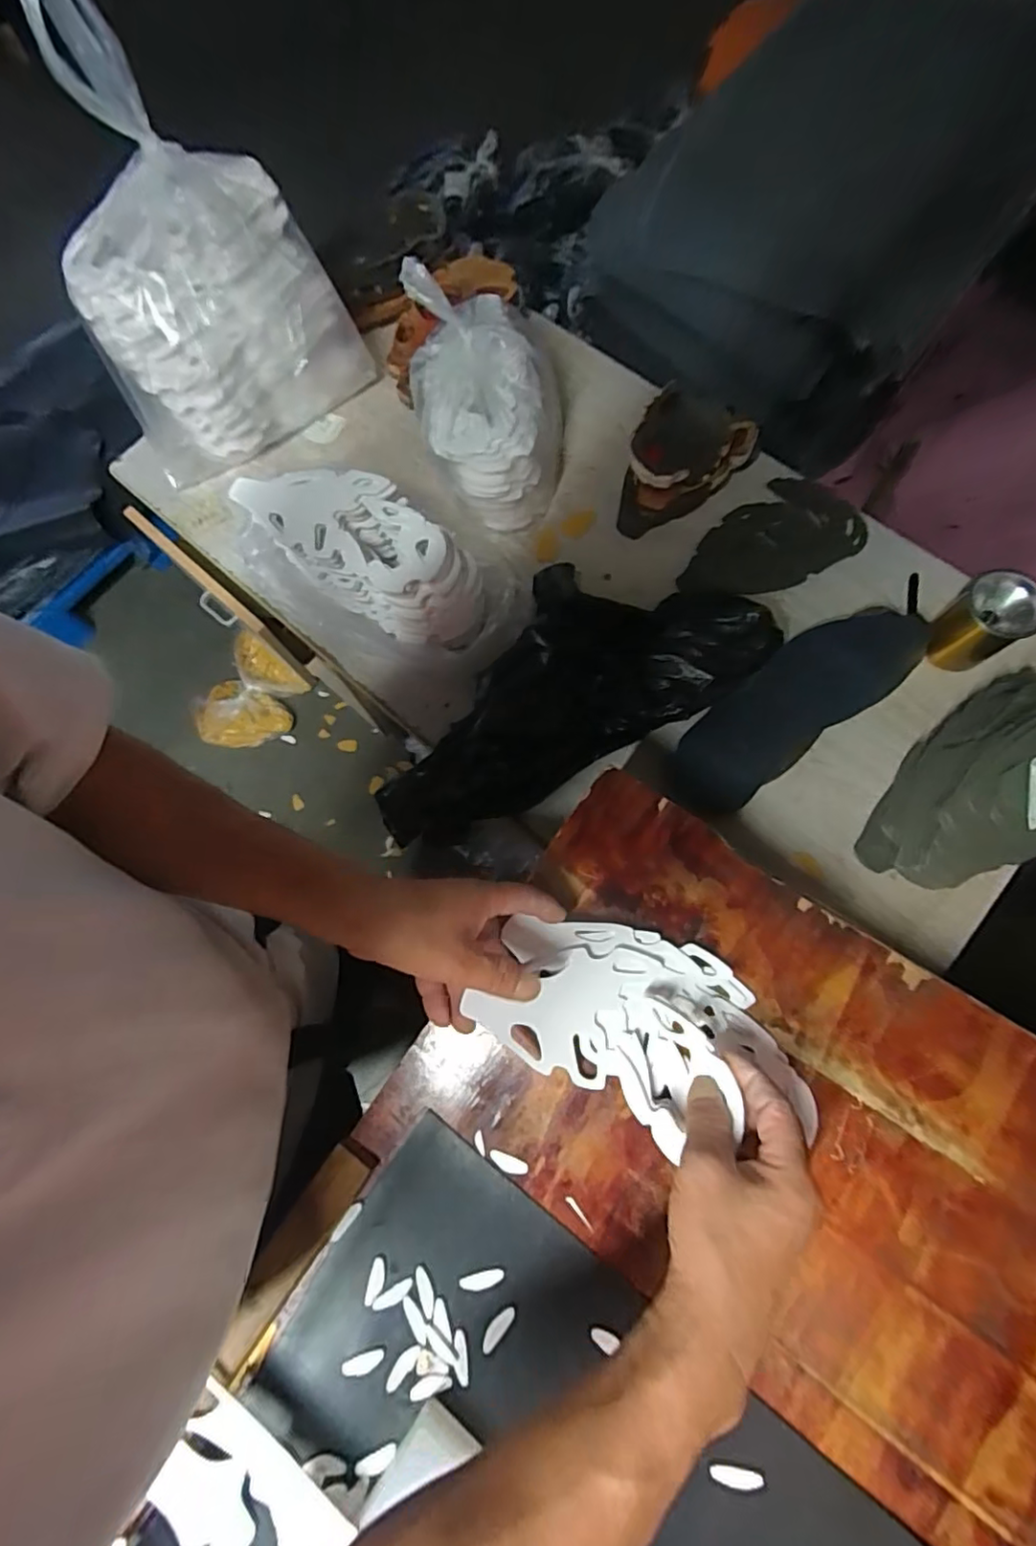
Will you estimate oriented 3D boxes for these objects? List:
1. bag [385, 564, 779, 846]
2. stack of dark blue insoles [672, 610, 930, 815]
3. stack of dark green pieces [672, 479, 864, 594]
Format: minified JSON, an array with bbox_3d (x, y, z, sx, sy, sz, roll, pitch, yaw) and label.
[{"bbox_3d":[0.050,-0.101,0.656,0.466,0.085,0.209,-27,74,-6],"label":"bag"},{"bbox_3d":[0.320,-0.090,0.658,0.323,0.035,0.109,-35,75,-9],"label":"stack of dark blue insoles"},{"bbox_3d":[0.301,-0.279,0.726,0.223,0.022,0.124,-27,74,-6],"label":"stack of dark green pieces"}]

